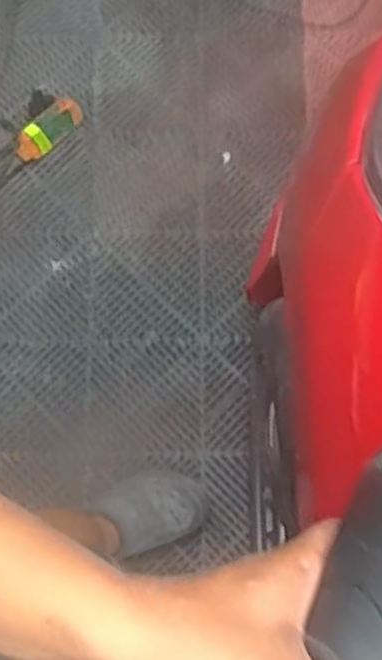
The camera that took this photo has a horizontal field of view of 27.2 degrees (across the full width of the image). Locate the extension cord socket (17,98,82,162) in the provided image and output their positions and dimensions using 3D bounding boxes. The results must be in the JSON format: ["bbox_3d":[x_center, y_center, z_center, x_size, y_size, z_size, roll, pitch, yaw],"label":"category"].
[{"bbox_3d":[-0.254,-0.357,1.407,0.046,0.046,0.132,43,81,9],"label":"extension cord socket"}]

